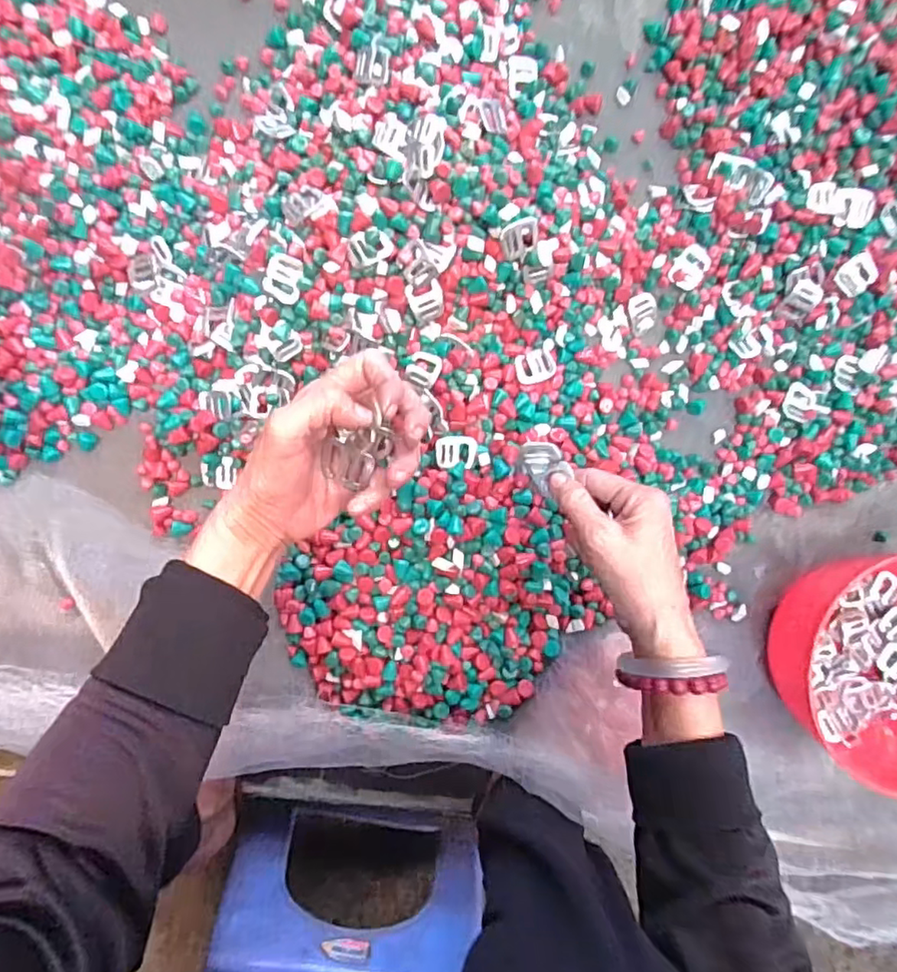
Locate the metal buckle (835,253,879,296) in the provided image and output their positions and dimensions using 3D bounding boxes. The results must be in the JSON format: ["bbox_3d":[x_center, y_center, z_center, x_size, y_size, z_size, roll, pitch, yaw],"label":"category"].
[{"bbox_3d":[0.337,-0.174,0.499,0.031,0.004,0.025,-42,93,16],"label":"metal buckle"}]

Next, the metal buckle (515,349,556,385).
[{"bbox_3d":[0.073,-0.100,0.505,0.032,0.007,0.027,-13,92,-2],"label":"metal buckle"}]

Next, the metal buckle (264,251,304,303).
[{"bbox_3d":[-0.126,-0.158,0.461,0.027,0.005,0.034,10,96,-19],"label":"metal buckle"}]

